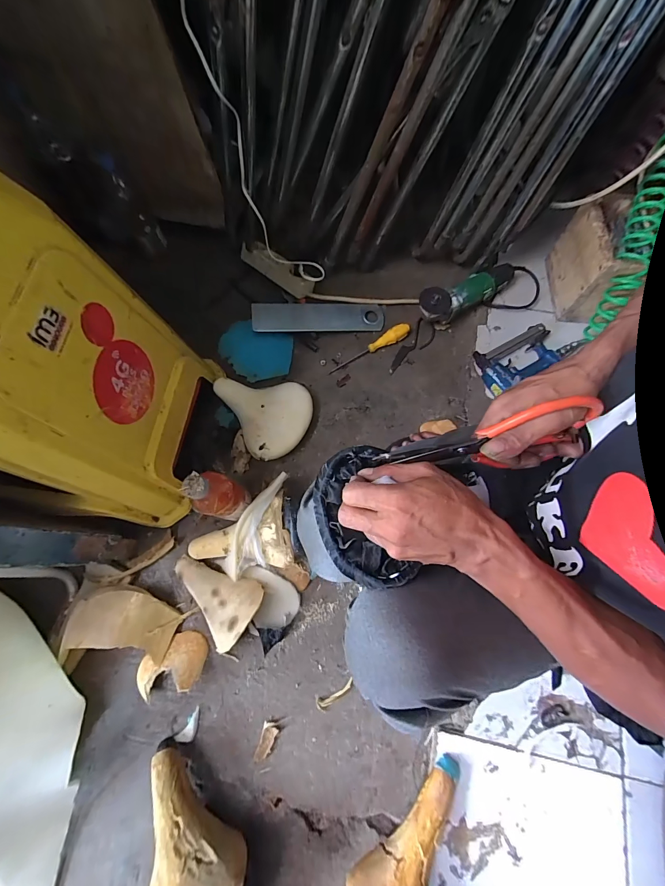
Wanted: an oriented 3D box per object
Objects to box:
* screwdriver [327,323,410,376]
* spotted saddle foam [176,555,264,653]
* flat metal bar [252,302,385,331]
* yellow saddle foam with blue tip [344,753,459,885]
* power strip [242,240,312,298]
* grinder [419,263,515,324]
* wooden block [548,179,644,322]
[{"bbox_3d":[0.087,-0.219,0.801,0.215,0.031,0.029,-30,75,-11],"label":"screwdriver"},{"bbox_3d":[-0.222,0.288,0.623,0.175,0.053,0.120,20,73,5],"label":"spotted saddle foam"},{"bbox_3d":[-0.029,-0.299,0.818,0.310,0.008,0.075,-4,73,-12],"label":"flat metal bar"},{"bbox_3d":[0.117,0.599,0.503,0.127,0.047,0.253,39,58,10],"label":"yellow saddle foam with blue tip"},{"bbox_3d":[-0.131,-0.418,0.825,0.191,0.030,0.055,39,75,10],"label":"power strip"},{"bbox_3d":[0.313,-0.353,0.820,0.258,0.080,0.069,-30,74,-10],"label":"grinder"},{"bbox_3d":[0.584,-0.404,0.780,0.096,0.165,0.205,6,72,0],"label":"wooden block"}]

